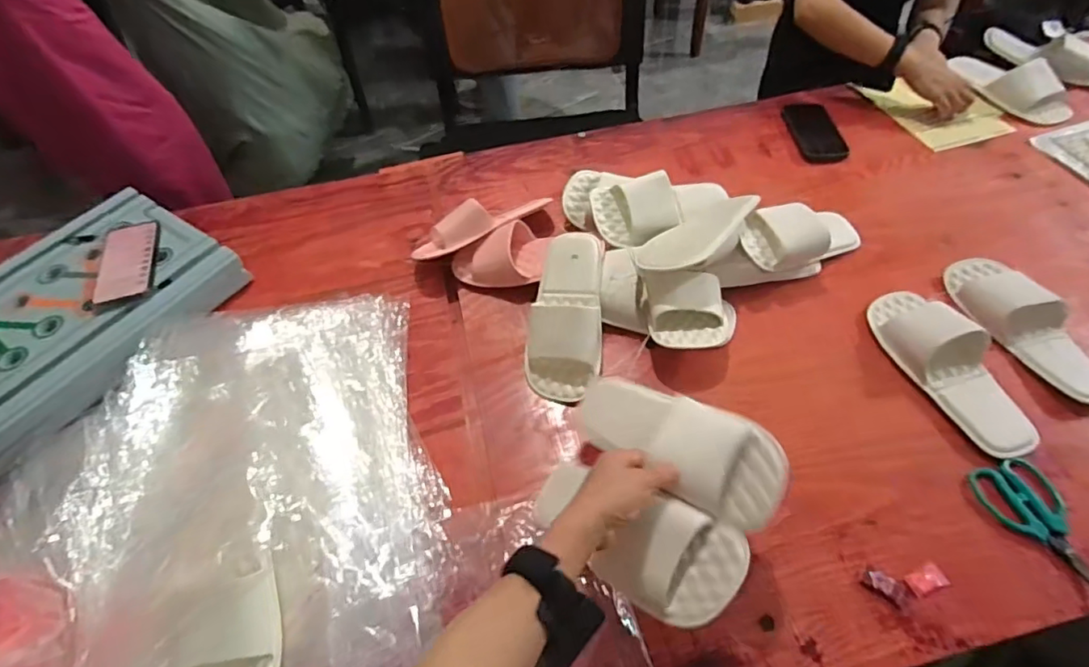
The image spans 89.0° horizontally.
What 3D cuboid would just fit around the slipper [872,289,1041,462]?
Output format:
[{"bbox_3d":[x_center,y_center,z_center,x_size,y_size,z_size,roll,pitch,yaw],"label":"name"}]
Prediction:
[{"bbox_3d":[0.504,0.035,0.684,0.092,0.050,0.235,-20,54,-10],"label":"slipper"}]

